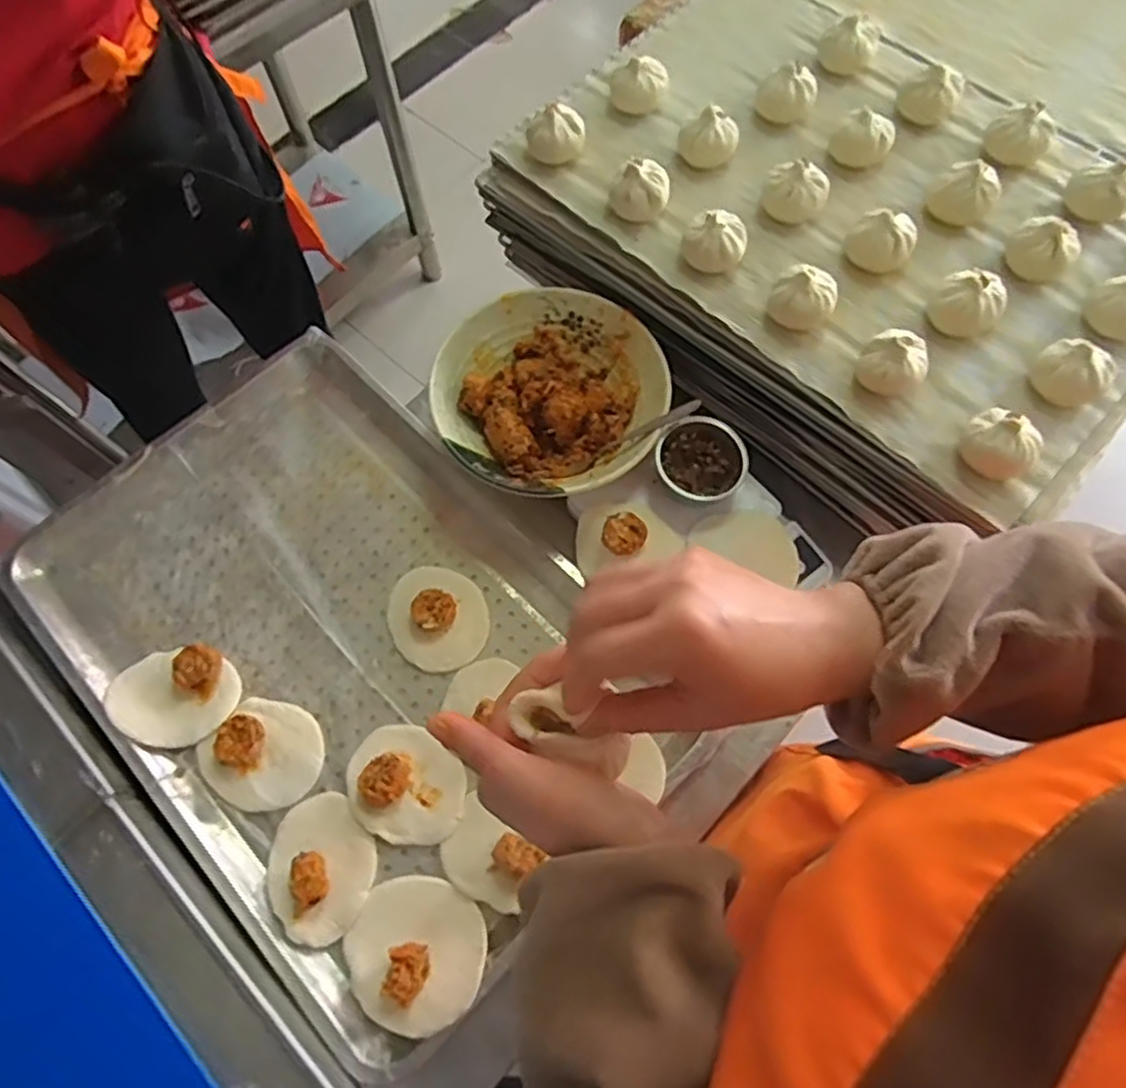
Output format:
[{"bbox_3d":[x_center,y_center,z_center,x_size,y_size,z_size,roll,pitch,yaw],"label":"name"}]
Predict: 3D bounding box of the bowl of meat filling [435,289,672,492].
[{"bbox_3d":[-0.011,-0.135,0.695,0.208,0.073,0.207,37,73,15],"label":"bowl of meat filling"}]

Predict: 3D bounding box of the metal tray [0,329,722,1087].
[{"bbox_3d":[-0.201,0.086,0.656,0.390,0.035,0.588,-42,73,-15],"label":"metal tray"}]

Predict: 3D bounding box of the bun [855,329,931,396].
[{"bbox_3d":[0.270,-0.149,0.585,0.053,0.041,0.051,32,71,13],"label":"bun"}]

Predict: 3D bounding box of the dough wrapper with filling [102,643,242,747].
[{"bbox_3d":[-0.343,0.133,0.628,0.104,0.026,0.081,-5,67,-1],"label":"dough wrapper with filling"}]

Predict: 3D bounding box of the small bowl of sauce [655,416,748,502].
[{"bbox_3d":[0.125,-0.074,0.657,0.076,0.033,0.076,0,67,1],"label":"small bowl of sauce"}]

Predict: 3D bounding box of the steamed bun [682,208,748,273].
[{"bbox_3d":[0.134,-0.268,0.638,0.056,0.040,0.049,5,68,3],"label":"steamed bun"}]

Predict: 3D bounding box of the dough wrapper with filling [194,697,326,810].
[{"bbox_3d":[-0.255,0.177,0.609,0.096,0.030,0.088,0,67,1],"label":"dough wrapper with filling"}]

